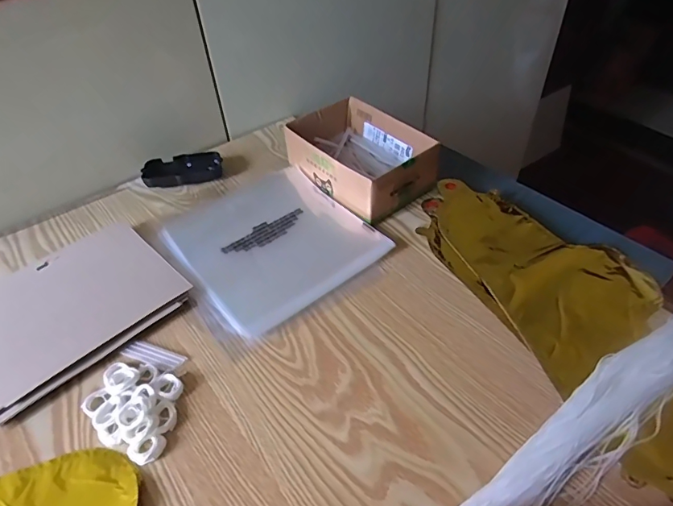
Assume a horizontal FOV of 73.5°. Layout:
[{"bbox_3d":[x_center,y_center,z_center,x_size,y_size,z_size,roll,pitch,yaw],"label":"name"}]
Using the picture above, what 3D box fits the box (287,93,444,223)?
[{"bbox_3d":[0.032,-0.132,0.620,0.129,0.071,0.180,-31,51,-26],"label":"box"}]

